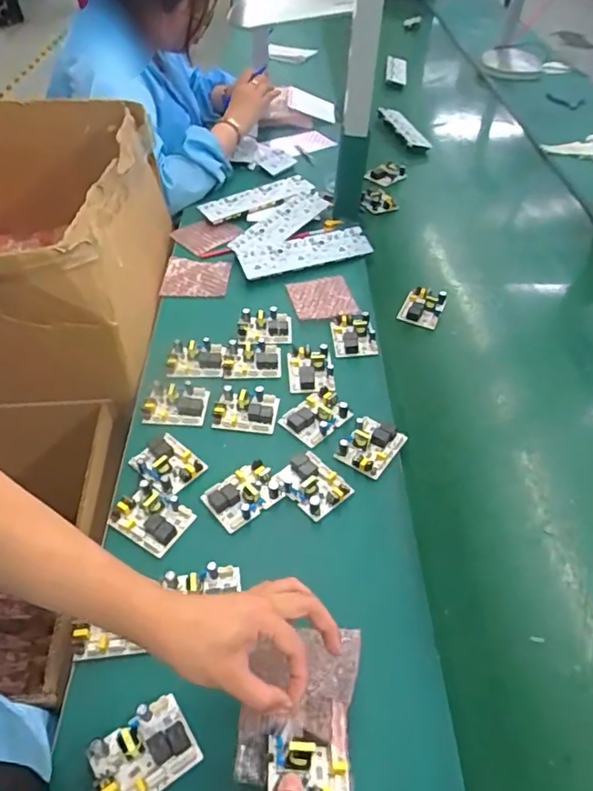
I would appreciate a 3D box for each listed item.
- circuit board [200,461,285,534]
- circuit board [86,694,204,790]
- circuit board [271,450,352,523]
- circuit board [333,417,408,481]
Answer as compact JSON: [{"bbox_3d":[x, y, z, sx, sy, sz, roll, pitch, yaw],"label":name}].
[{"bbox_3d":[-0.061,0.116,0.651,0.079,0.021,0.058,-30,54,-27],"label":"circuit board"},{"bbox_3d":[-0.129,0.299,0.468,0.079,0.024,0.061,-27,53,-25],"label":"circuit board"},{"bbox_3d":[0.019,0.104,0.658,0.079,0.018,0.060,36,55,28],"label":"circuit board"},{"bbox_3d":[0.092,0.061,0.696,0.064,0.018,0.074,29,52,24],"label":"circuit board"}]

